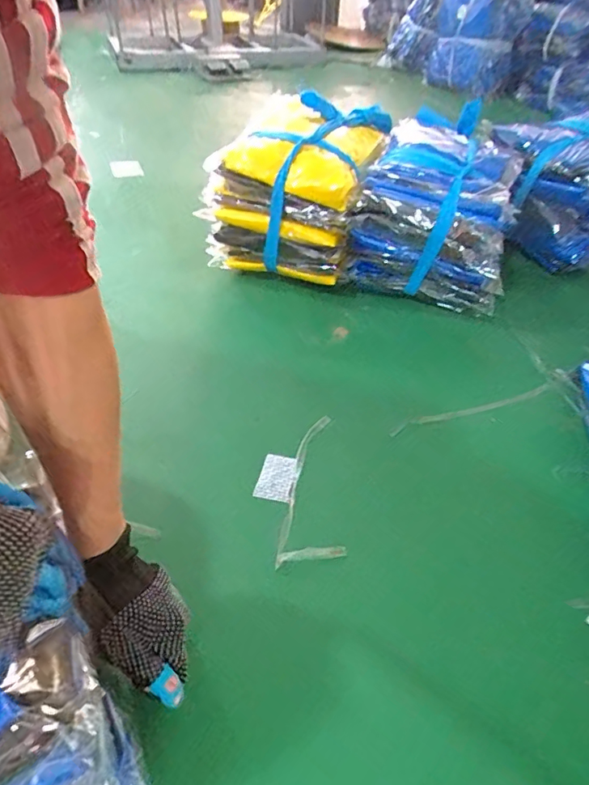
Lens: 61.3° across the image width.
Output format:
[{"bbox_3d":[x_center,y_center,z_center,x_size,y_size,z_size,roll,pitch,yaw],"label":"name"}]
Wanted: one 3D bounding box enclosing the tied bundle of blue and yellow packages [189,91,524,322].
[{"bbox_3d":[0.110,-0.332,0.841,0.458,0.201,0.286,9,43,5],"label":"tied bundle of blue and yellow packages"}]

